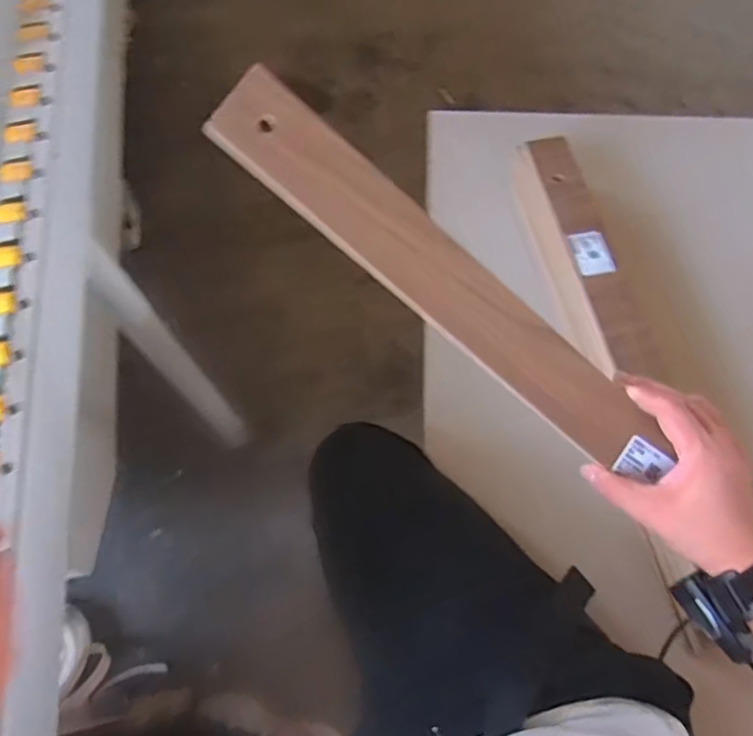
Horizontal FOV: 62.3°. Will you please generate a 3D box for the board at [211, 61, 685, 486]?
[{"bbox_3d":[0.062,-0.057,0.484,0.429,0.010,0.064,40,104,-10],"label":"board"}]

